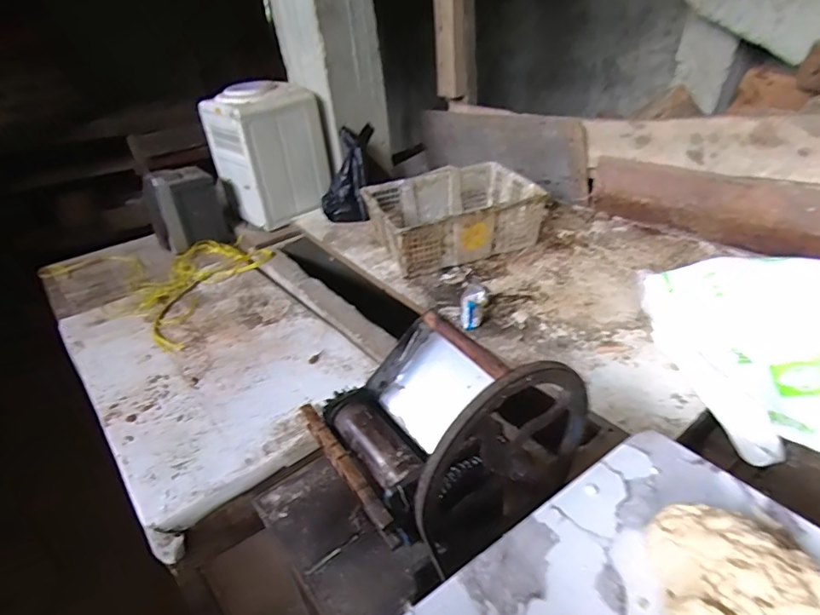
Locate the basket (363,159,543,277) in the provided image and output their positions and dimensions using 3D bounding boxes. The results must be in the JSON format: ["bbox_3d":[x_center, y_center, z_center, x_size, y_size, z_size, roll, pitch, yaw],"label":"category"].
[{"bbox_3d":[0.133,-0.278,1.525,0.478,0.162,0.338,-16,35,-13],"label":"basket"}]

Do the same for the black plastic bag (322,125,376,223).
[{"bbox_3d":[-0.212,-0.462,1.704,0.189,0.340,0.080,13,4,26],"label":"black plastic bag"}]

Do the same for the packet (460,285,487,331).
[{"bbox_3d":[0.152,-0.007,1.197,0.060,0.049,0.134,3,48,14],"label":"packet"}]

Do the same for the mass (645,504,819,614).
[{"bbox_3d":[0.282,0.231,0.412,0.142,0.061,0.140,2,35,12],"label":"mass"}]

